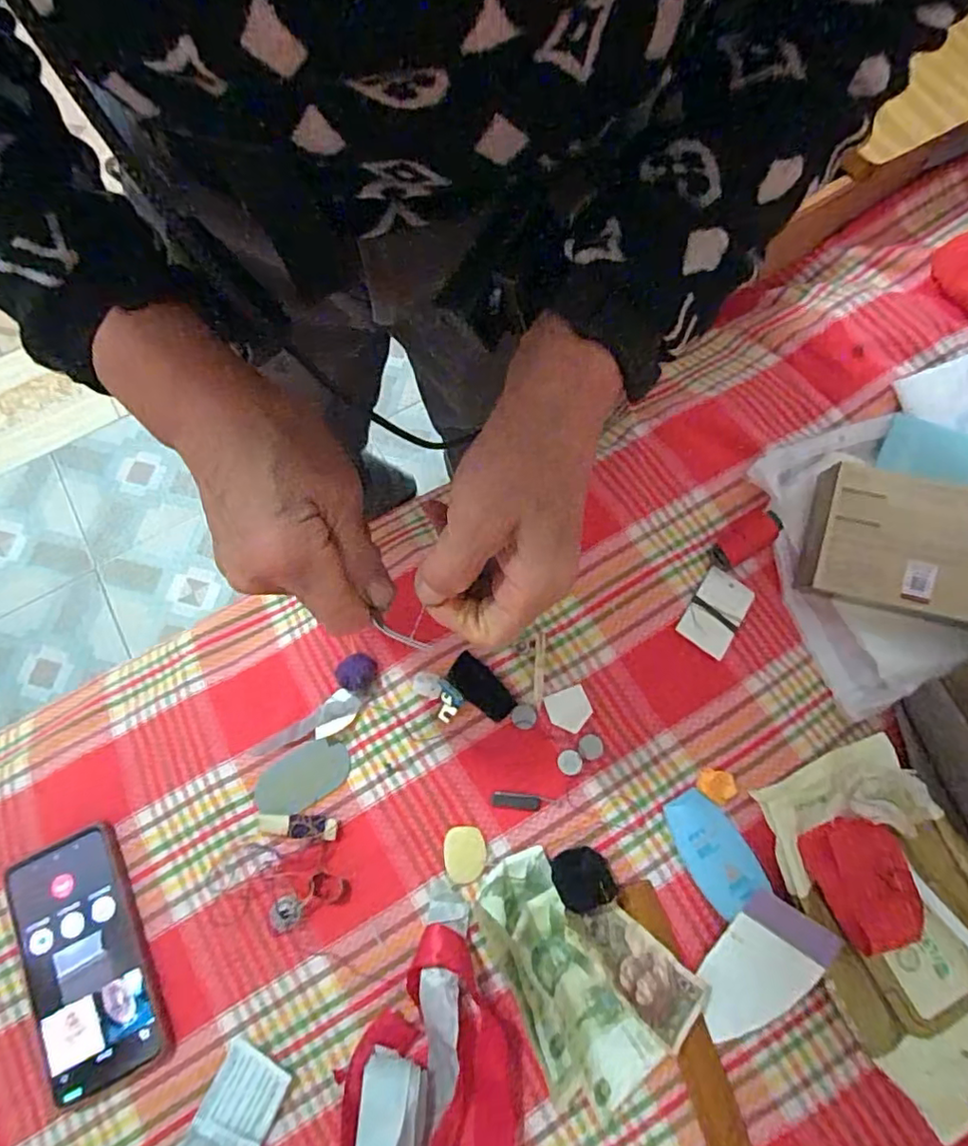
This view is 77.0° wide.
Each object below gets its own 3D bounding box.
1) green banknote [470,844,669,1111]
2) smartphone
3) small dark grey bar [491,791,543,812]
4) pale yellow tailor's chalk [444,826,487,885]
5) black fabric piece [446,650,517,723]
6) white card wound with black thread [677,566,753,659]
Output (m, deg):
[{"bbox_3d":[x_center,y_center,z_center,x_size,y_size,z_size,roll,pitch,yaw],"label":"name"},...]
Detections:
[{"bbox_3d":[0.050,0.272,0.404,0.070,0.022,0.153,-32,73,-8],"label":"green banknote"},{"bbox_3d":[-0.279,0.269,0.421,0.081,0.009,0.164,-27,72,-7],"label":"smartphone"},{"bbox_3d":[0.024,0.167,0.447,0.035,0.004,0.011,5,72,4],"label":"small dark grey bar"},{"bbox_3d":[-0.014,0.206,0.445,0.031,0.004,0.038,-7,71,0],"label":"pale yellow tailor's chalk"},{"bbox_3d":[-0.002,0.089,0.471,0.057,0.004,0.028,37,76,13],"label":"black fabric piece"},{"bbox_3d":[0.186,0.030,0.488,0.041,0.008,0.067,36,65,8],"label":"white card wound with black thread"}]

